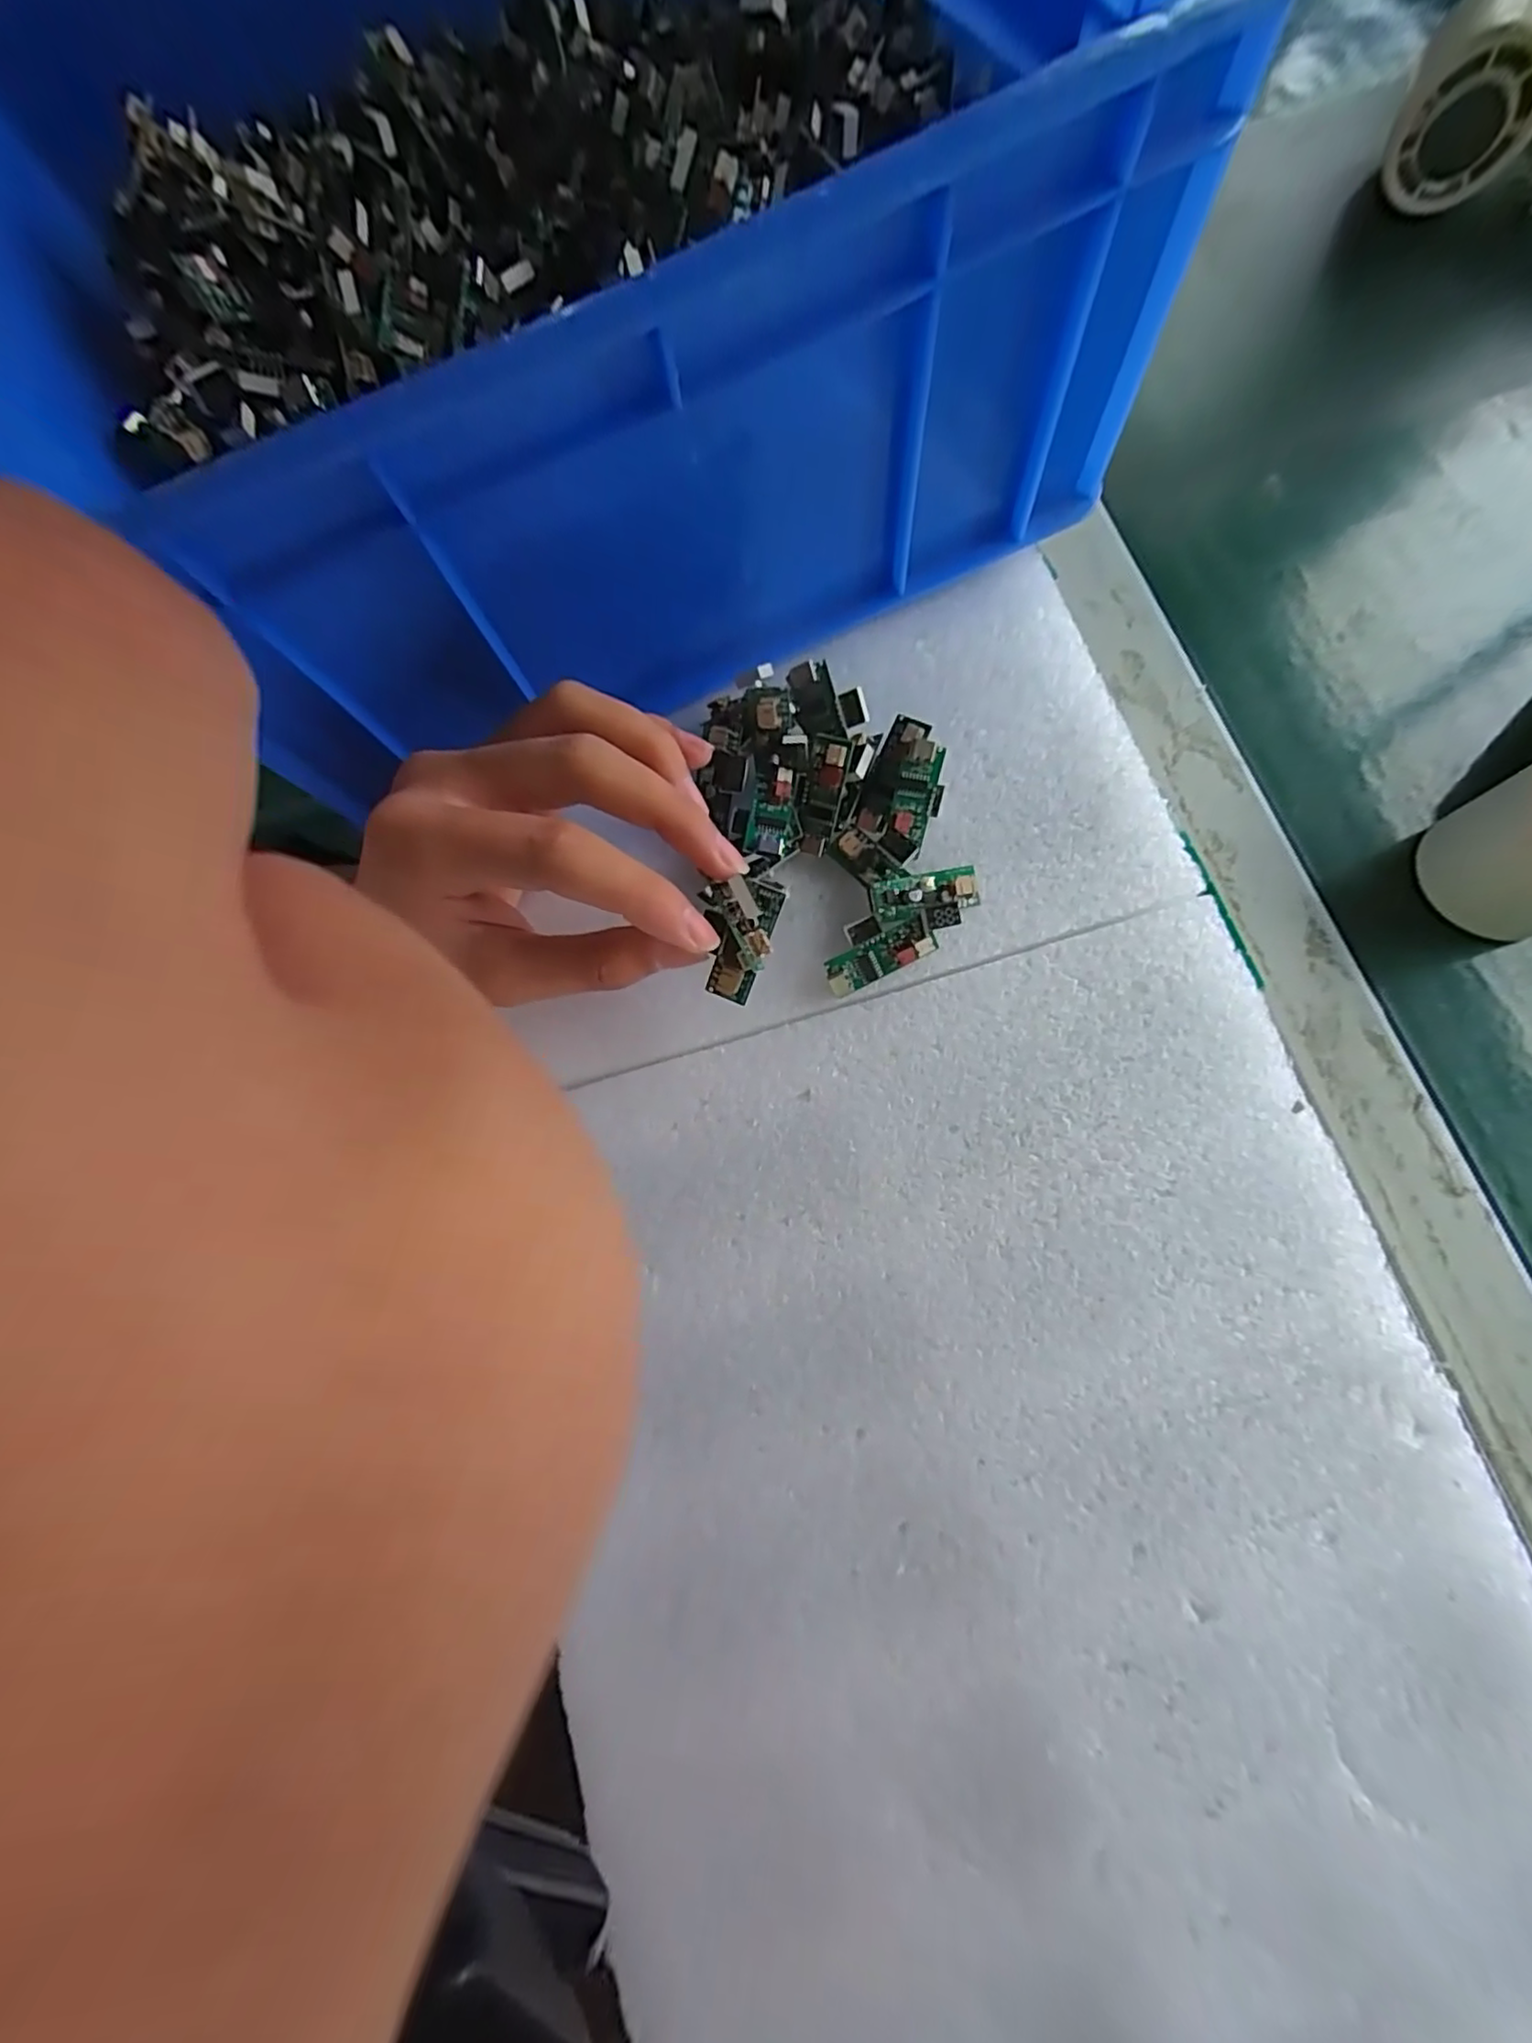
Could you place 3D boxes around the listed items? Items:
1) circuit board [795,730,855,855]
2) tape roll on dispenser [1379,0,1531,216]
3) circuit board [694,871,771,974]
[{"bbox_3d":[0.019,-0.080,0.231,0.016,0.009,0.039,12,113,2],"label":"circuit board"},{"bbox_3d":[0.326,-0.422,0.298,0.059,0.050,0.055,28,82,10],"label":"tape roll on dispenser"},{"bbox_3d":[-0.008,-0.028,0.190,0.012,0.007,0.031,-27,122,-6],"label":"circuit board"}]

